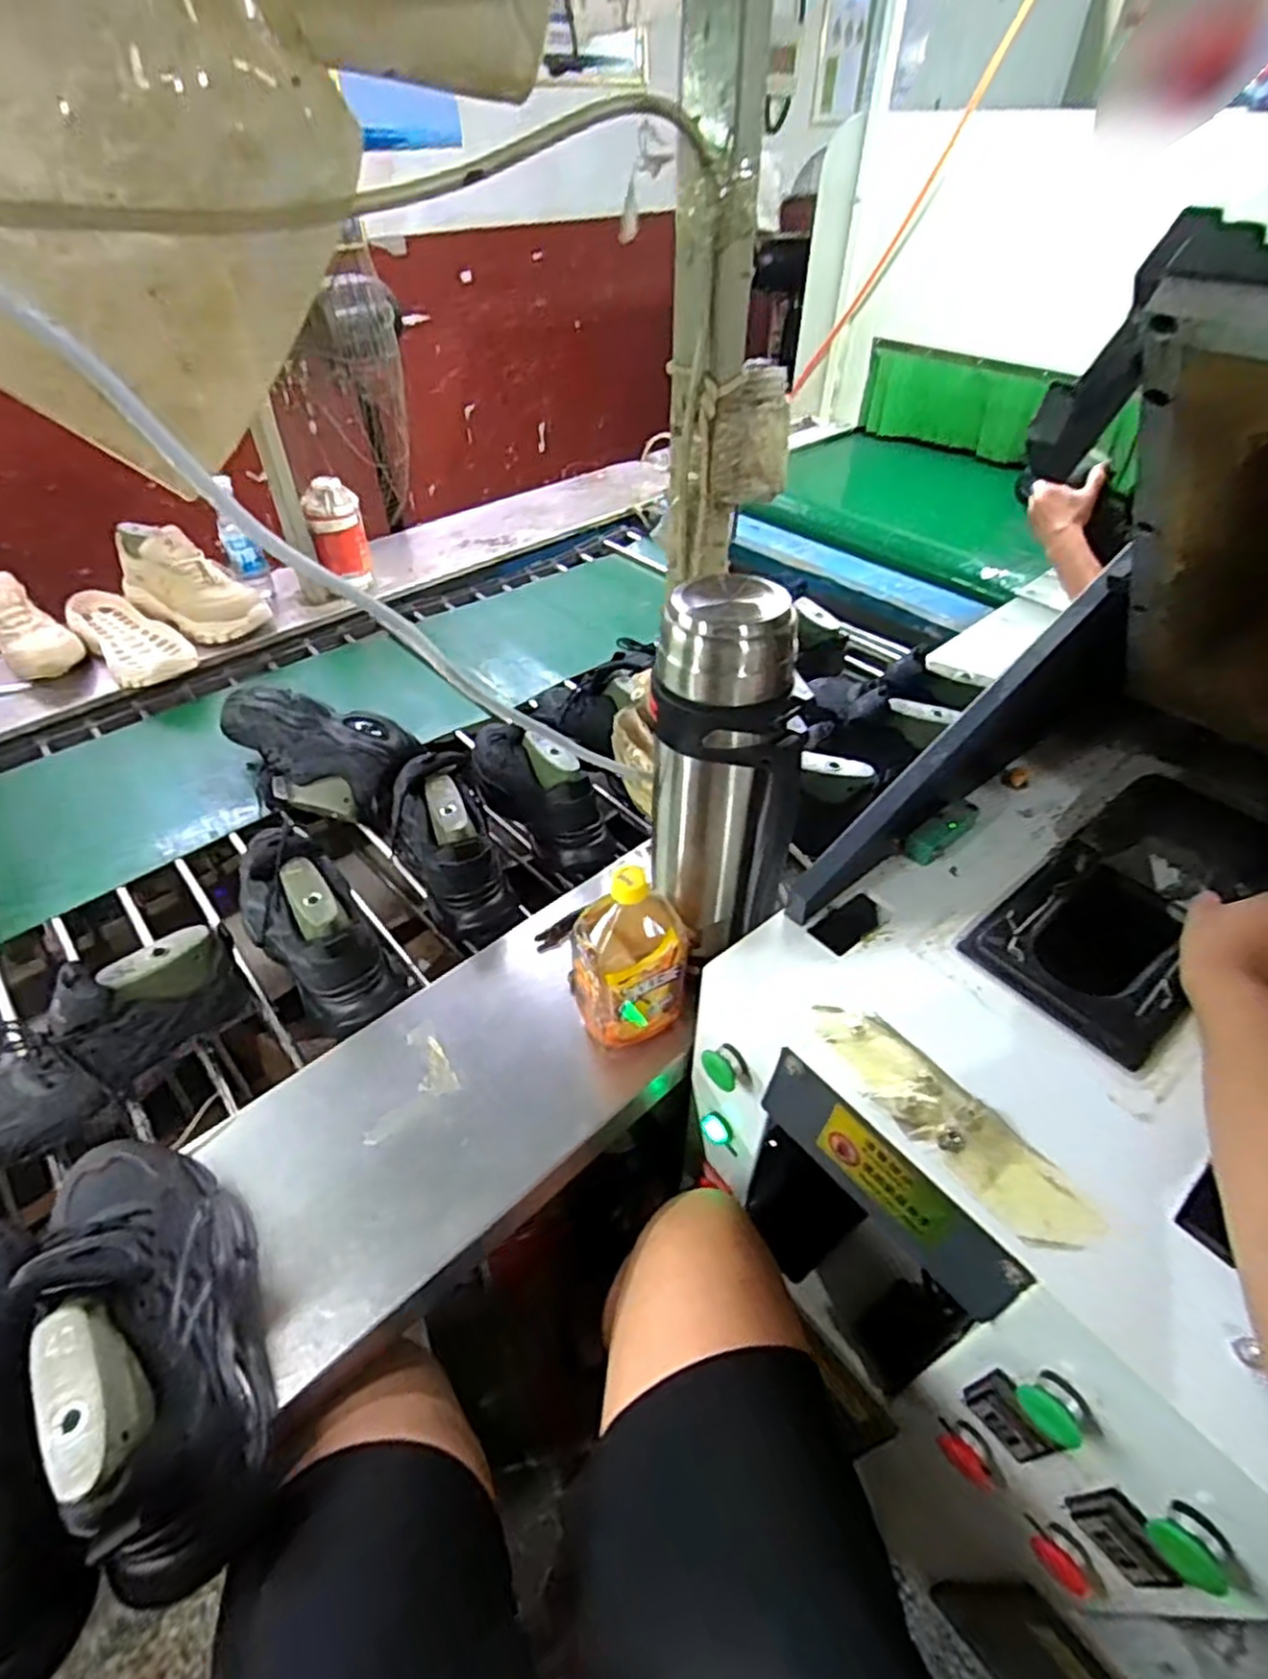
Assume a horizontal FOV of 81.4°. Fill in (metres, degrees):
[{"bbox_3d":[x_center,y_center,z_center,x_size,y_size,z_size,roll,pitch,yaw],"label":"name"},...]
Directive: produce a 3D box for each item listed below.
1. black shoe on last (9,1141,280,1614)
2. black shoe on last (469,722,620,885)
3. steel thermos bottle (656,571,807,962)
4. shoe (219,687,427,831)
[{"bbox_3d":[-0.329,0.321,0.496,0.099,0.168,0.280,-25,51,-20],"label":"black shoe on last"},{"bbox_3d":[-0.136,-0.082,0.985,0.096,0.148,0.293,-27,52,-22],"label":"black shoe on last"},{"bbox_3d":[0.072,-0.043,0.635,0.113,0.334,0.105,-9,47,-7],"label":"steel thermos bottle"},{"bbox_3d":[-0.446,-0.115,1.028,0.296,0.111,0.142,9,47,10],"label":"shoe"}]

